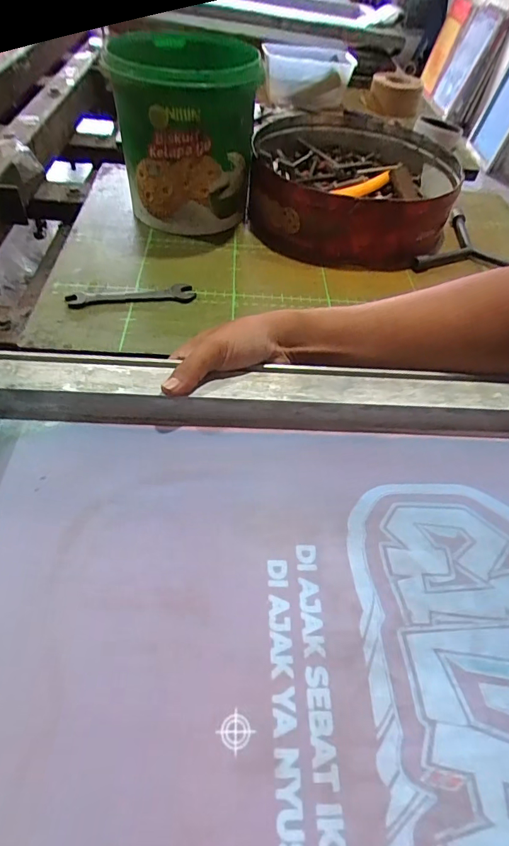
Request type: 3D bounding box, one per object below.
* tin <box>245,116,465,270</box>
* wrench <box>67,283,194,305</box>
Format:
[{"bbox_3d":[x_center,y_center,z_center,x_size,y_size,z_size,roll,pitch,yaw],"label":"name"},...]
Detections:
[{"bbox_3d":[0.122,-0.308,0.596,0.262,0.074,0.270,15,50,6],"label":"tin"},{"bbox_3d":[-0.124,-0.131,0.464,0.121,0.006,0.021,-7,51,-12],"label":"wrench"}]

